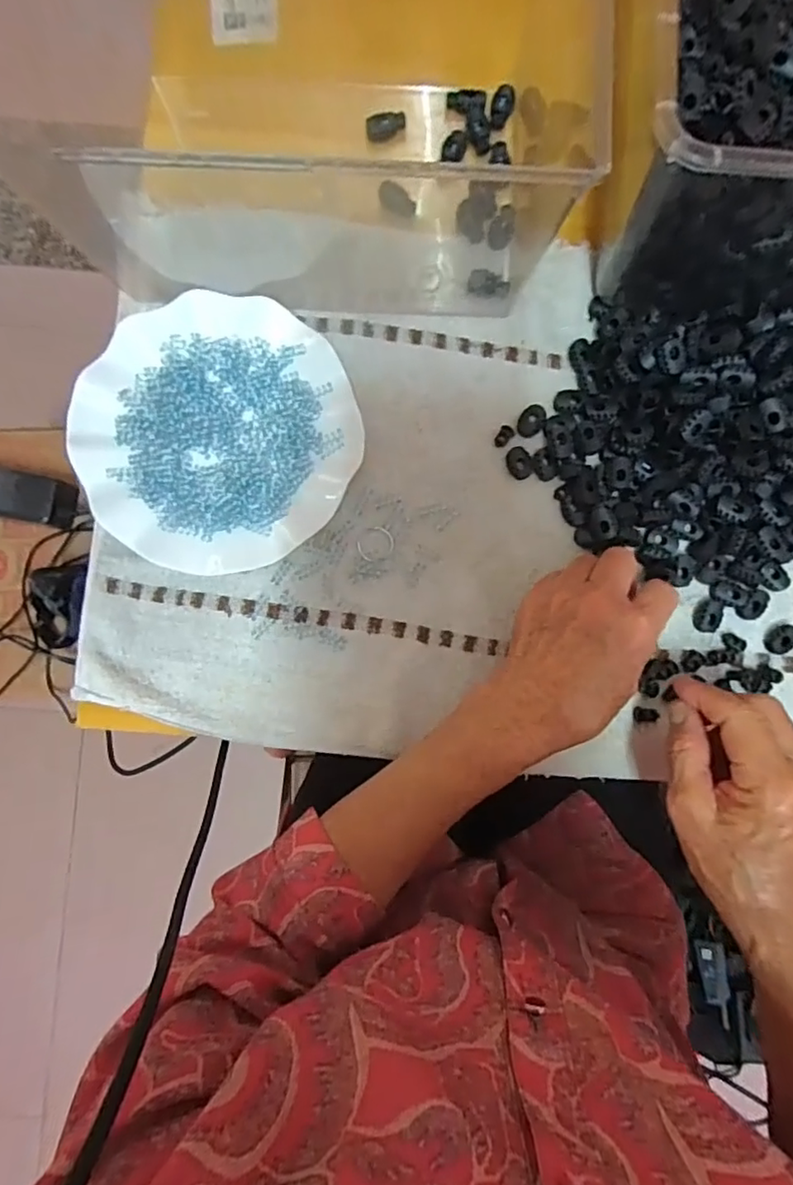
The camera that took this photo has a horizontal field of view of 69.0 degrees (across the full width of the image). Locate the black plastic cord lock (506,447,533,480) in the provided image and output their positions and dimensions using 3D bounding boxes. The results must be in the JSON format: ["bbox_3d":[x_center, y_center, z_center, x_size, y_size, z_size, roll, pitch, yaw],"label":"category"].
[{"bbox_3d":[0.085,-0.090,0.398,0.017,0.004,0.022,-8,88,0],"label":"black plastic cord lock"}]

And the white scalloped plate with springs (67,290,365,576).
[{"bbox_3d":[-0.119,-0.107,0.391,0.175,0.035,0.179,0,88,0],"label":"white scalloped plate with springs"}]

